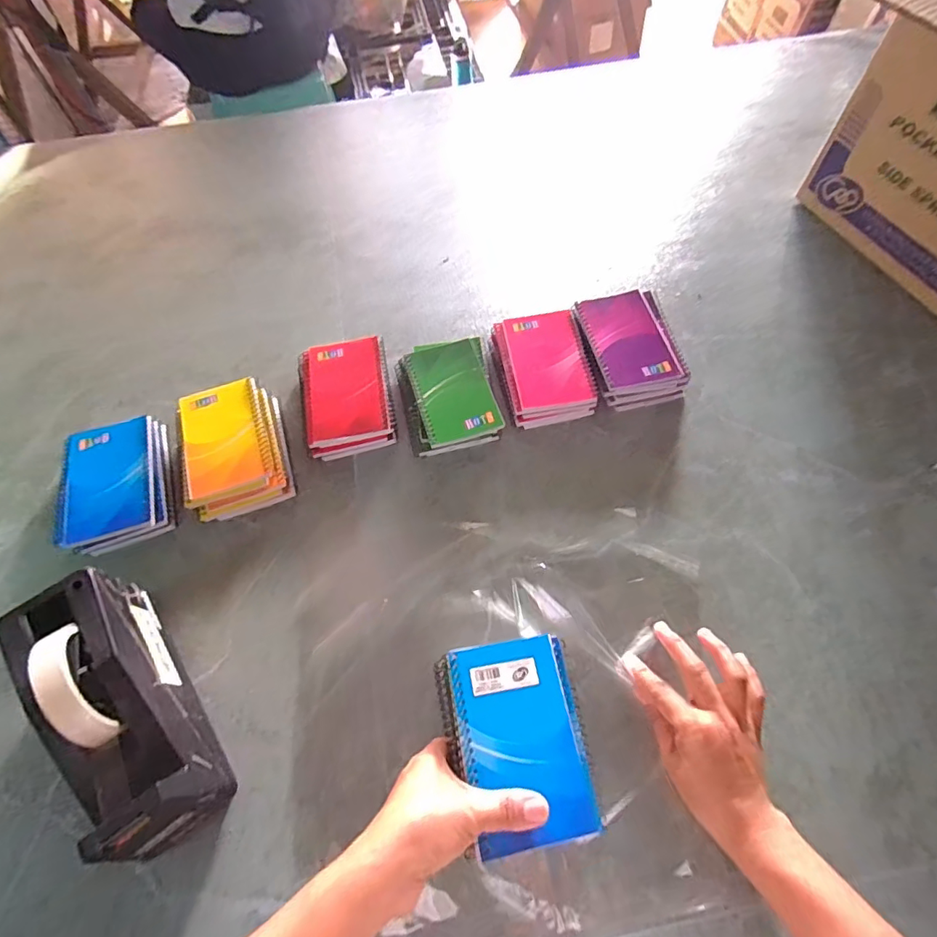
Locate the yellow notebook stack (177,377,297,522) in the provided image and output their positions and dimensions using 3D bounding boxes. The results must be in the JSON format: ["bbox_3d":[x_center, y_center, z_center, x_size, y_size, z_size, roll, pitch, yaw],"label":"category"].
[{"bbox_3d":[-0.250,-0.024,0.544,0.102,0.034,0.150,-20,64,-8],"label":"yellow notebook stack"}]

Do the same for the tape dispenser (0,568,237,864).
[{"bbox_3d":[-0.266,0.178,0.387,0.078,0.120,0.202,-38,67,-16],"label":"tape dispenser"}]

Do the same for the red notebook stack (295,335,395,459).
[{"bbox_3d":[-0.135,-0.081,0.572,0.097,0.033,0.137,-11,63,-4],"label":"red notebook stack"}]

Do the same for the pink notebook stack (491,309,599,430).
[{"bbox_3d":[0.086,-0.114,0.579,0.094,0.034,0.137,-11,63,-3],"label":"pink notebook stack"}]

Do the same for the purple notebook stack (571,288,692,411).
[{"bbox_3d":[0.187,-0.135,0.588,0.101,0.041,0.141,-11,63,-4],"label":"purple notebook stack"}]

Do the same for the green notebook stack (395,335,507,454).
[{"bbox_3d":[-0.022,-0.084,0.569,0.100,0.031,0.135,-11,63,-4],"label":"green notebook stack"}]

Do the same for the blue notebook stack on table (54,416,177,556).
[{"bbox_3d":[-0.359,0.016,0.523,0.103,0.026,0.136,-16,63,-6],"label":"blue notebook stack on table"}]

